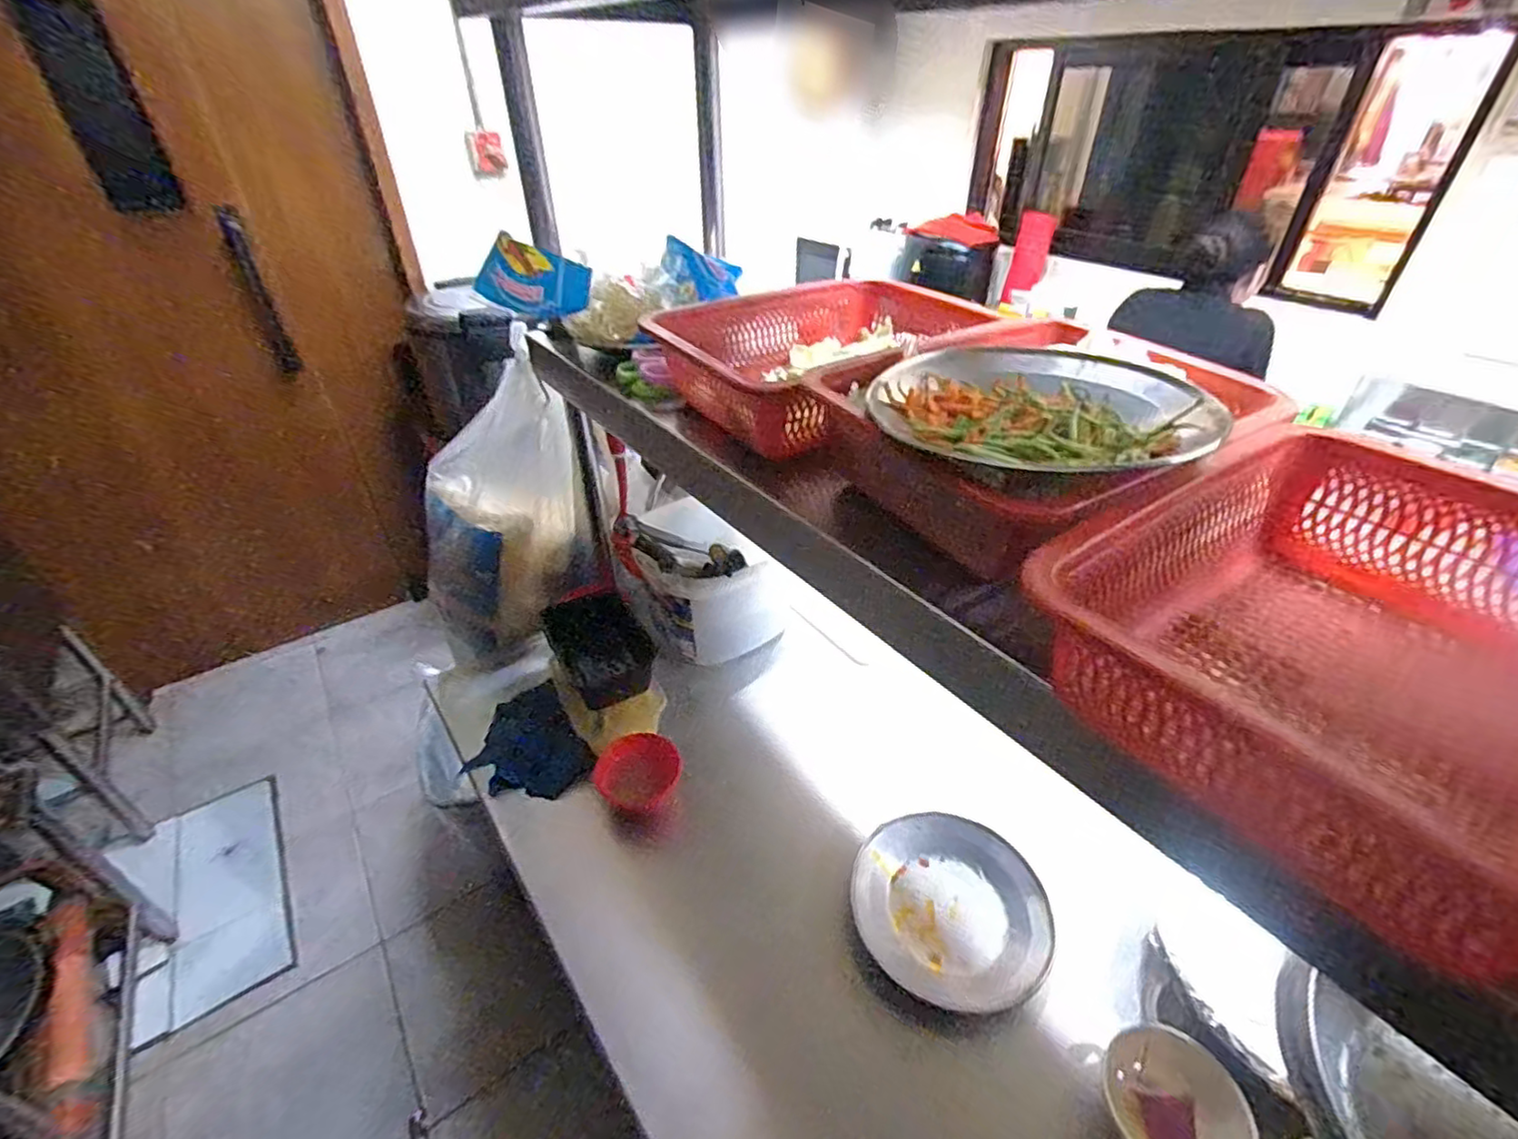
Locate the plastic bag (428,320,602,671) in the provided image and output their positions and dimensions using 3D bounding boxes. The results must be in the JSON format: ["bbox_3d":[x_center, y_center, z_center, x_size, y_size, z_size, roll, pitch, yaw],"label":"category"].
[{"bbox_3d":[-0.342,-0.078,0.942,0.220,0.498,0.156,-5,32,-43],"label":"plastic bag"}]

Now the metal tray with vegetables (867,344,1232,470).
[{"bbox_3d":[0.176,-0.110,0.424,0.197,0.027,0.151,5,37,6],"label":"metal tray with vegetables"}]

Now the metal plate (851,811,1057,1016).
[{"bbox_3d":[0.203,0.355,0.694,0.196,0.029,0.195,1,37,0],"label":"metal plate"}]

